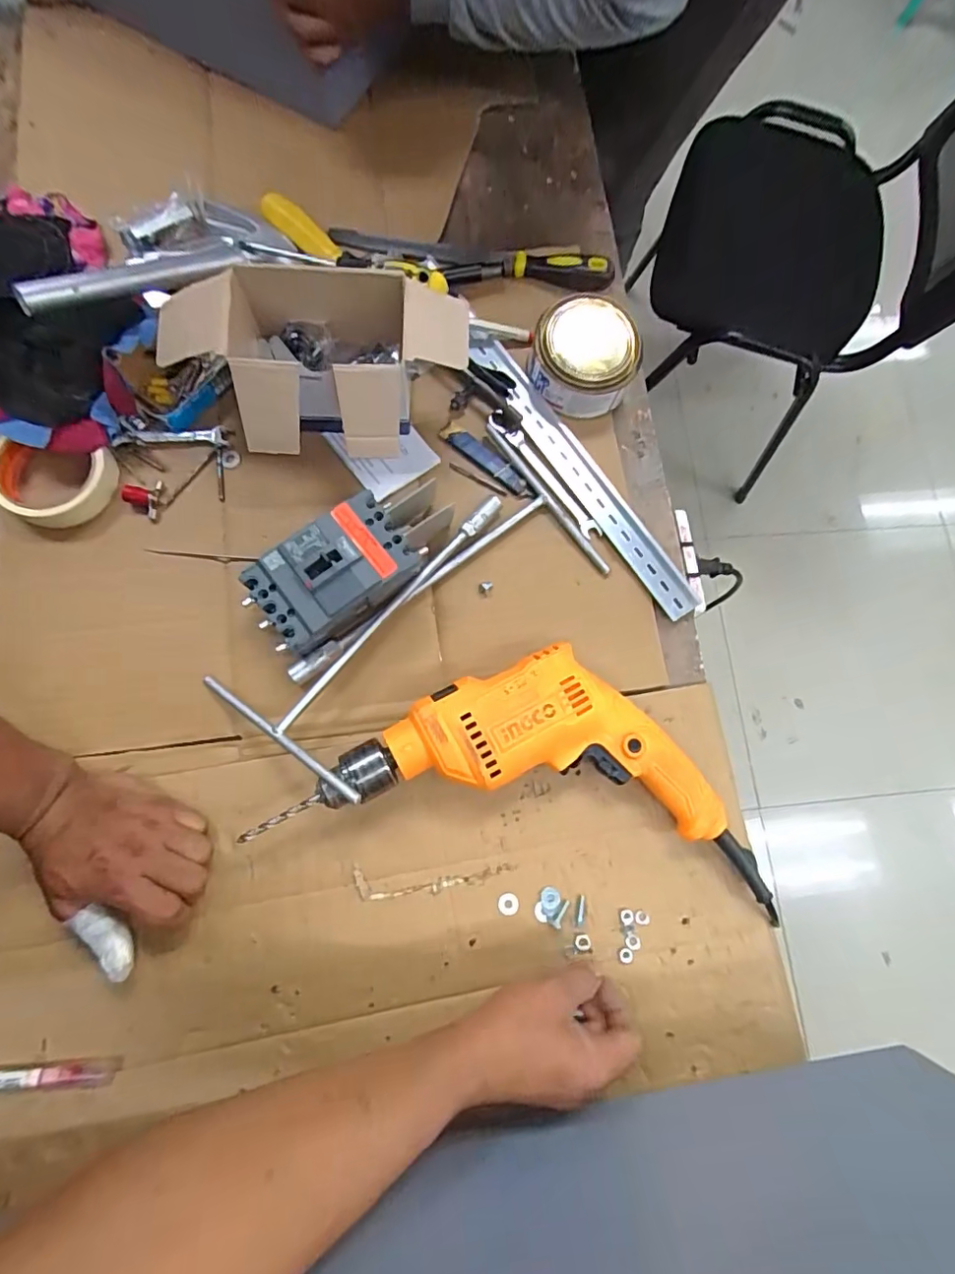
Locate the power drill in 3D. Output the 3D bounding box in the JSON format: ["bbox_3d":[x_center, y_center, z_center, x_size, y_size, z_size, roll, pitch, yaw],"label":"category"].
[{"bbox_3d":[0.050,0.104,0.437,0.401,0.059,0.186,14,77,-1],"label":"power drill"}]

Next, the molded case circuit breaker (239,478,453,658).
[{"bbox_3d":[-0.102,-0.065,0.465,0.186,0.068,0.078,-40,82,-12],"label":"molded case circuit breaker"}]

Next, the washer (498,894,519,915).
[{"bbox_3d":[0.024,0.214,0.441,0.016,0.004,0.015,1,77,-4],"label":"washer"}]

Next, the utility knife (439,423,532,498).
[{"bbox_3d":[0.009,-0.170,0.525,0.102,0.006,0.022,41,77,5],"label":"utility knife"}]

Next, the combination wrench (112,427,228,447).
[{"bbox_3d":[-0.283,-0.184,0.509,0.095,0.004,0.016,-4,107,-9],"label":"combination wrench"}]

